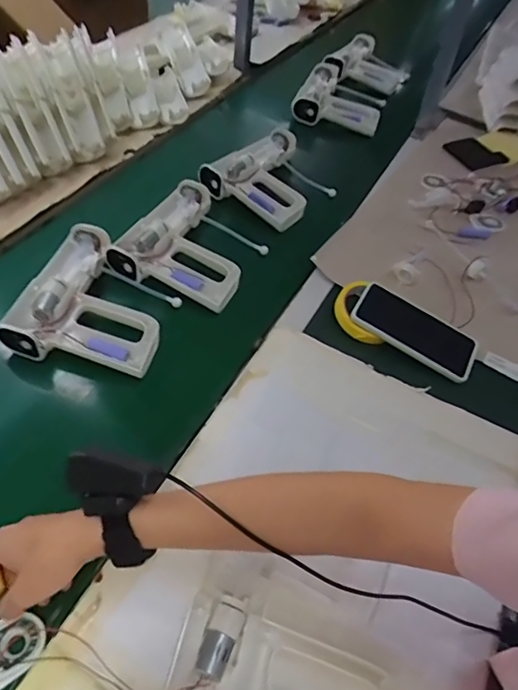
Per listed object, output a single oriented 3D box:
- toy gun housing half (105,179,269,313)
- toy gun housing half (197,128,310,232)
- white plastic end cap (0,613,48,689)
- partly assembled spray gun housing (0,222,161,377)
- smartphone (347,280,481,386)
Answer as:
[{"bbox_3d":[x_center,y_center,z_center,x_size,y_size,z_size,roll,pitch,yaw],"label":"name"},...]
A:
[{"bbox_3d":[-0.096,-0.166,0.765,0.195,0.037,0.230,20,52,13],"label":"toy gun housing half"},{"bbox_3d":[0.034,-0.318,0.914,0.189,0.047,0.257,27,54,18],"label":"toy gun housing half"},{"bbox_3d":[-0.212,0.257,0.427,0.060,0.012,0.048,-24,57,-24],"label":"white plastic end cap"},{"bbox_3d":[-0.219,-0.072,0.674,0.194,0.044,0.235,6,51,2],"label":"partly assembled spray gun housing"},{"bbox_3d":[0.208,-0.020,0.670,0.167,0.016,0.085,33,57,11],"label":"smartphone"}]

